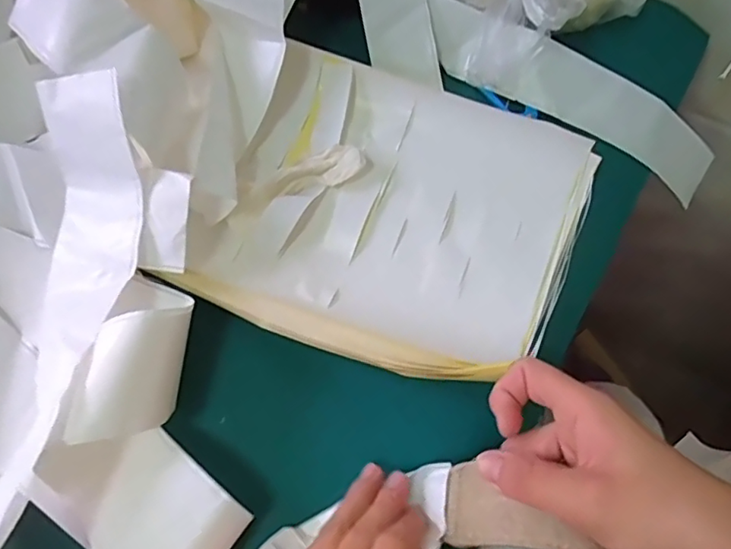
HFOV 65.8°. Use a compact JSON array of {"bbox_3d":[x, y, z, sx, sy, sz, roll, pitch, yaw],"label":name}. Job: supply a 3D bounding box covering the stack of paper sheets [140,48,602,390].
[{"bbox_3d":[0.020,-0.044,0.350,0.212,0.024,0.193,21,74,9],"label":"stack of paper sheets"}]

